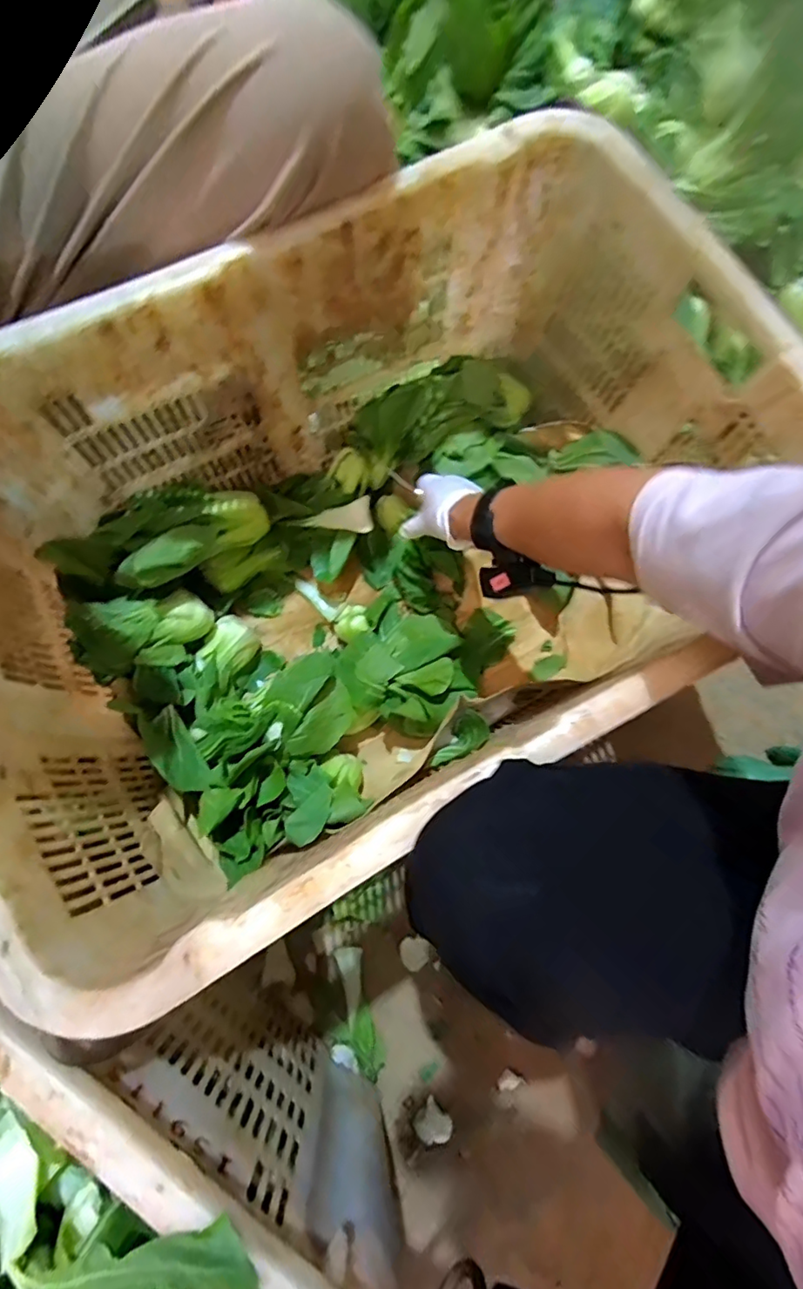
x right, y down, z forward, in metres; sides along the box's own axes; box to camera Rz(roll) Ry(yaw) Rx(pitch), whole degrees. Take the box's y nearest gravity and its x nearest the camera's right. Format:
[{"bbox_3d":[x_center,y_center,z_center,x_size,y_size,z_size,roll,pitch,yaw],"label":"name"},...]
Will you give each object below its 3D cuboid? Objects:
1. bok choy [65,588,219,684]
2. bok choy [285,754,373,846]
[{"bbox_3d":[-0.288,-0.014,0.616,0.139,0.060,0.080,-12,104,-30],"label":"bok choy"},{"bbox_3d":[-0.077,0.154,0.583,0.082,0.146,0.046,24,104,4],"label":"bok choy"}]

